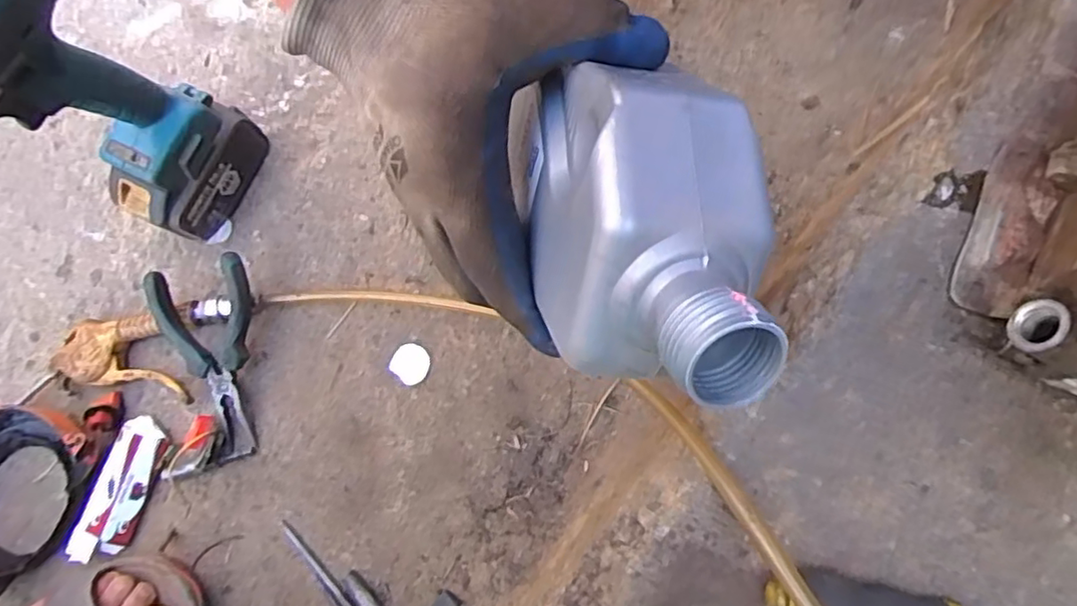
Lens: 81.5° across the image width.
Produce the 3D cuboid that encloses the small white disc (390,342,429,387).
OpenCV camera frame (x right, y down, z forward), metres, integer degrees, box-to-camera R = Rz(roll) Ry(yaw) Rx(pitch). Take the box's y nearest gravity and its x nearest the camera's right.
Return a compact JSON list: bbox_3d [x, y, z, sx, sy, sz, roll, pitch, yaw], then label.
[{"bbox_3d":[-0.102,0.048,0.497,0.031,0.004,0.030,0,77,1],"label":"small white disc"}]

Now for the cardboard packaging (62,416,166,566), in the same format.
[{"bbox_3d":[-0.338,0.152,0.505,0.043,0.016,0.116,18,78,5],"label":"cardboard packaging"}]

